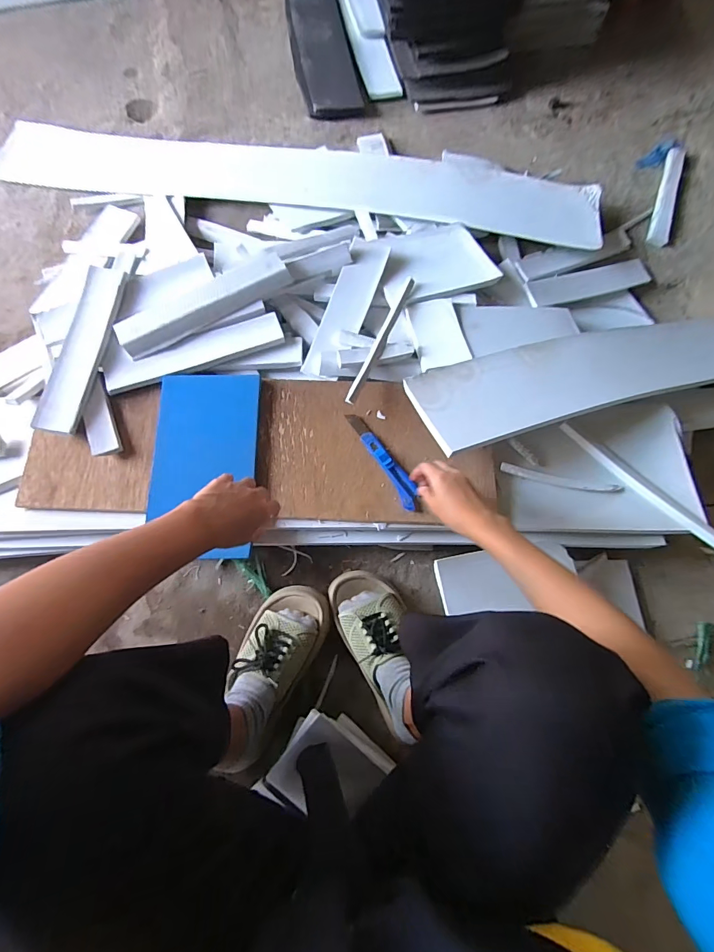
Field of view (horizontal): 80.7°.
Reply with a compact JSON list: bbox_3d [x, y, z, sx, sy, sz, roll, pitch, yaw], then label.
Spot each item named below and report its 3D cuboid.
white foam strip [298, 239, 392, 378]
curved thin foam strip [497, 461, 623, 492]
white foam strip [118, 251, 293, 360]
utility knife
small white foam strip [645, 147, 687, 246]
[{"bbox_3d":[-0.015,-0.292,0.717,0.068,0.015,0.276,18,73,5],"label":"white foam strip"},{"bbox_3d":[0.309,0.005,0.635,0.185,0.021,0.016,10,72,3],"label":"curved thin foam strip"},{"bbox_3d":[-0.253,-0.289,0.702,0.292,0.035,0.082,-30,75,-9],"label":"white foam strip"},{"bbox_3d":[0.039,-0.027,0.625,0.028,0.010,0.172,-32,73,-10],"label":"utility knife"},{"bbox_3d":[0.677,-0.617,0.909,0.043,0.023,0.294,21,73,7],"label":"small white foam strip"}]

